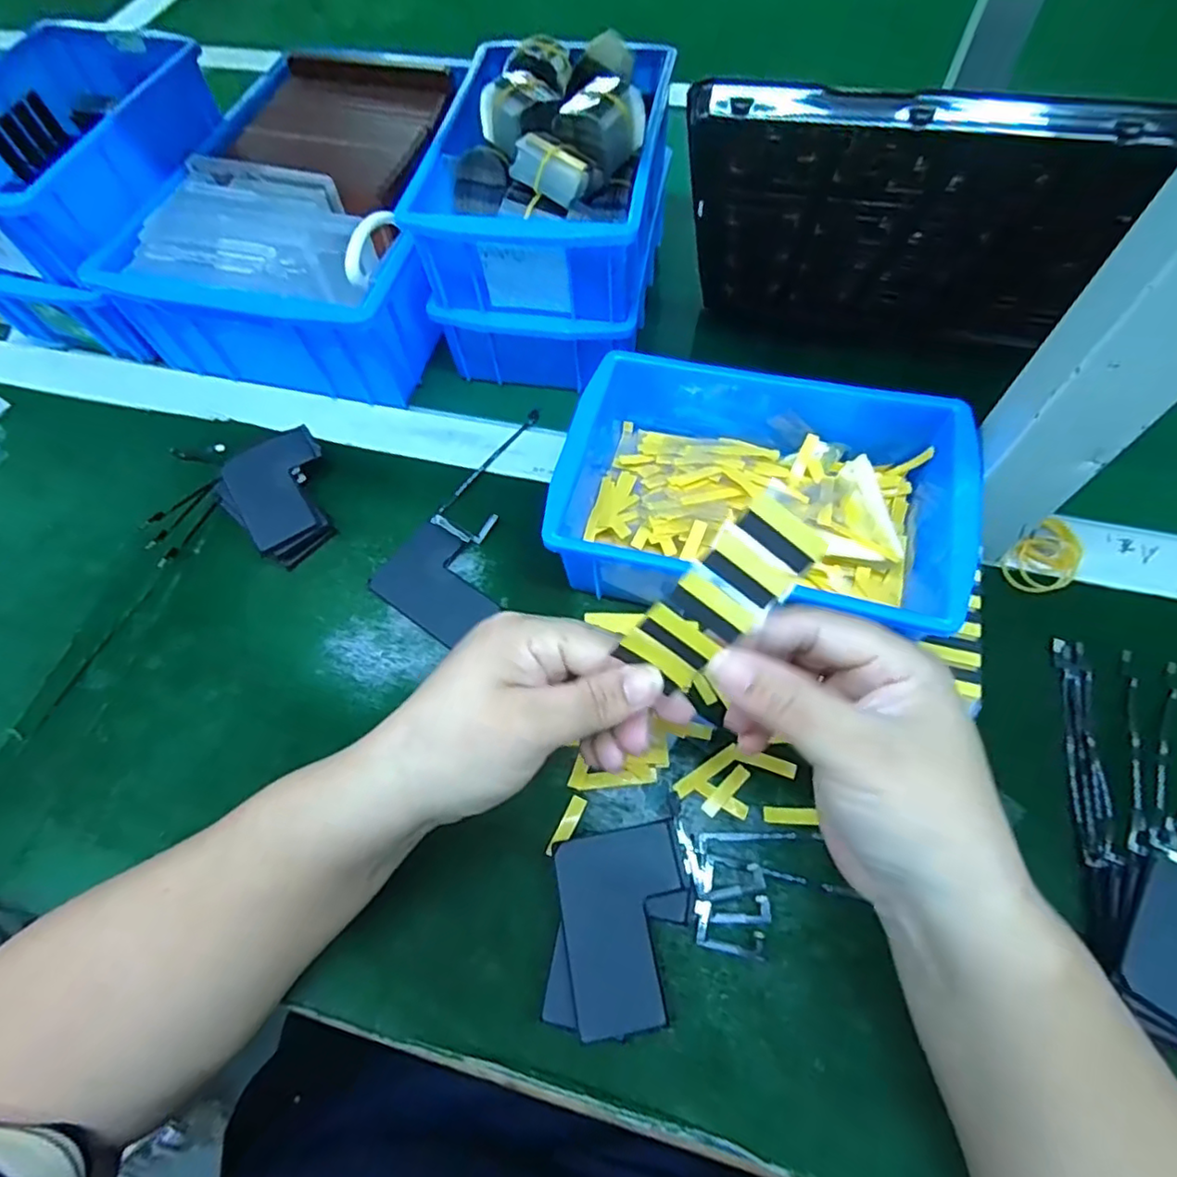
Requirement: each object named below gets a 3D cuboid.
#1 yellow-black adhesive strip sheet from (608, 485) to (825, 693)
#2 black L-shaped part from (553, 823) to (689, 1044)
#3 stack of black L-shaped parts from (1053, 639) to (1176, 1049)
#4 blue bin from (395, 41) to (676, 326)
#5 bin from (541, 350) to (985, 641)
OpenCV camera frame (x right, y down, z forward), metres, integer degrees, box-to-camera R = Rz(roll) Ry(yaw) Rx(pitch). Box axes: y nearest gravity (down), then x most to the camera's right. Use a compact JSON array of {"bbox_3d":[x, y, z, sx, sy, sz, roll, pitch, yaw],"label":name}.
[{"bbox_3d":[0.045,0.003,0.213,0.030,0.080,0.007,36,26,-9],"label":"yellow-black adhesive strip sheet"},{"bbox_3d":[0.017,0.145,0.266,0.055,0.004,0.074,-11,63,-3],"label":"black L-shaped part"},{"bbox_3d":[0.259,0.107,0.271,0.077,0.029,0.176,13,64,10],"label":"stack of black L-shaped parts"},{"bbox_3d":[-0.022,-0.256,0.385,0.136,0.078,0.176,9,63,7],"label":"blue bin"},{"bbox_3d":[0.091,-0.053,0.341,0.200,0.068,0.143,13,64,10],"label":"bin"}]

